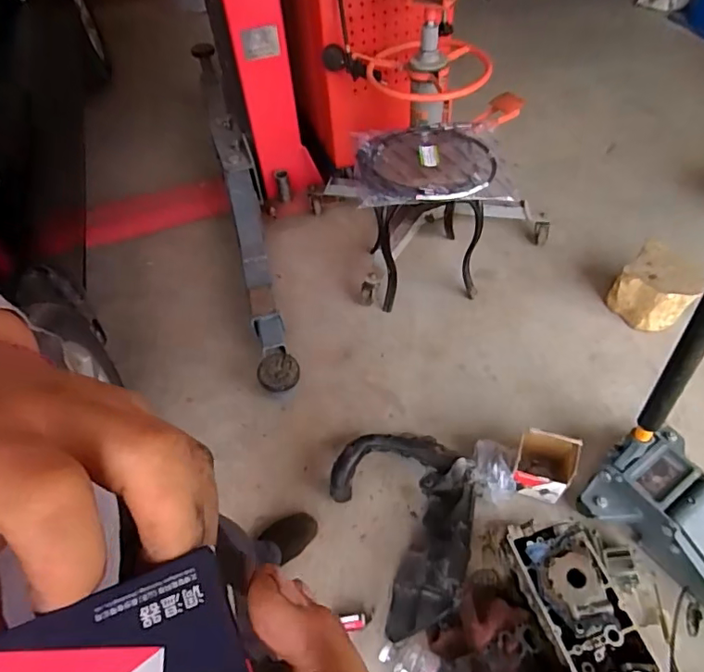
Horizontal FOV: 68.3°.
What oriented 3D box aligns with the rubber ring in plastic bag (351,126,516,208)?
[{"bbox_3d":[0.216,-0.496,1.436,0.408,0.077,0.333,-3,52,3],"label":"rubber ring in plastic bag"}]

